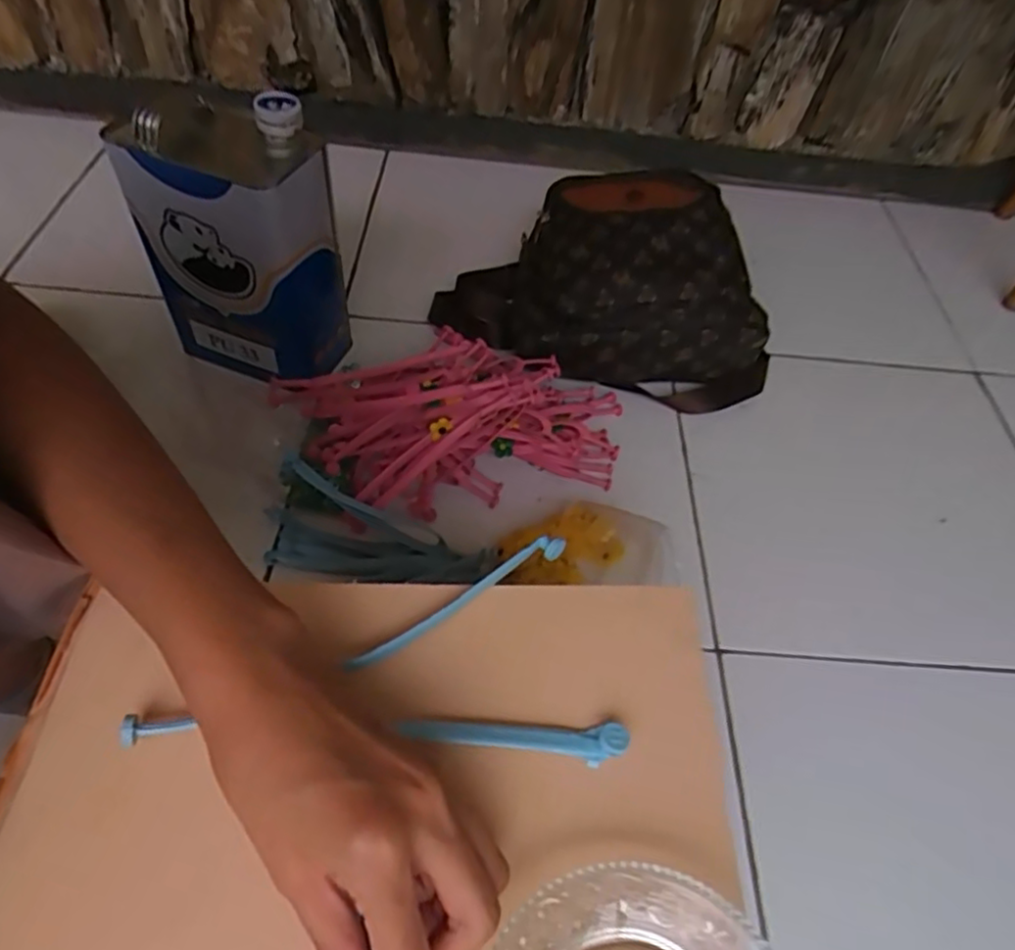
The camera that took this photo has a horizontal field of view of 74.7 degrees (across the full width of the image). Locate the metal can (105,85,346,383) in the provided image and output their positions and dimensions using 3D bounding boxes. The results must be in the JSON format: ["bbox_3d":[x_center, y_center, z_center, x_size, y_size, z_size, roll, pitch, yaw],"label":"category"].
[{"bbox_3d":[-0.251,-0.223,0.647,0.170,0.237,0.104,20,53,9],"label":"metal can"}]

